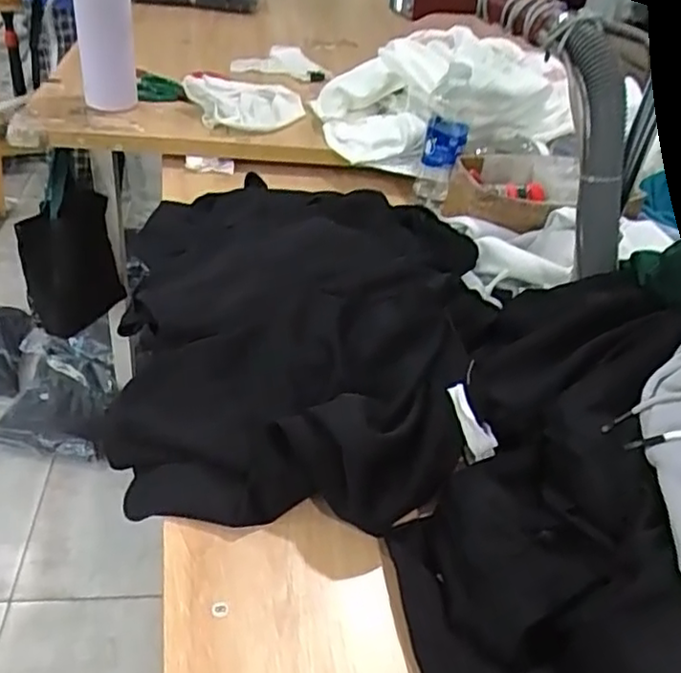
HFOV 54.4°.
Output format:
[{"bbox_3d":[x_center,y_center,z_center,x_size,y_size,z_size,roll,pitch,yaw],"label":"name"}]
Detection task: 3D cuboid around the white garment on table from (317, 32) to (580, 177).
[{"bbox_3d":[0.159,-0.388,1.090,0.384,0.146,0.258,3,39,-5],"label":"white garment on table"}]

